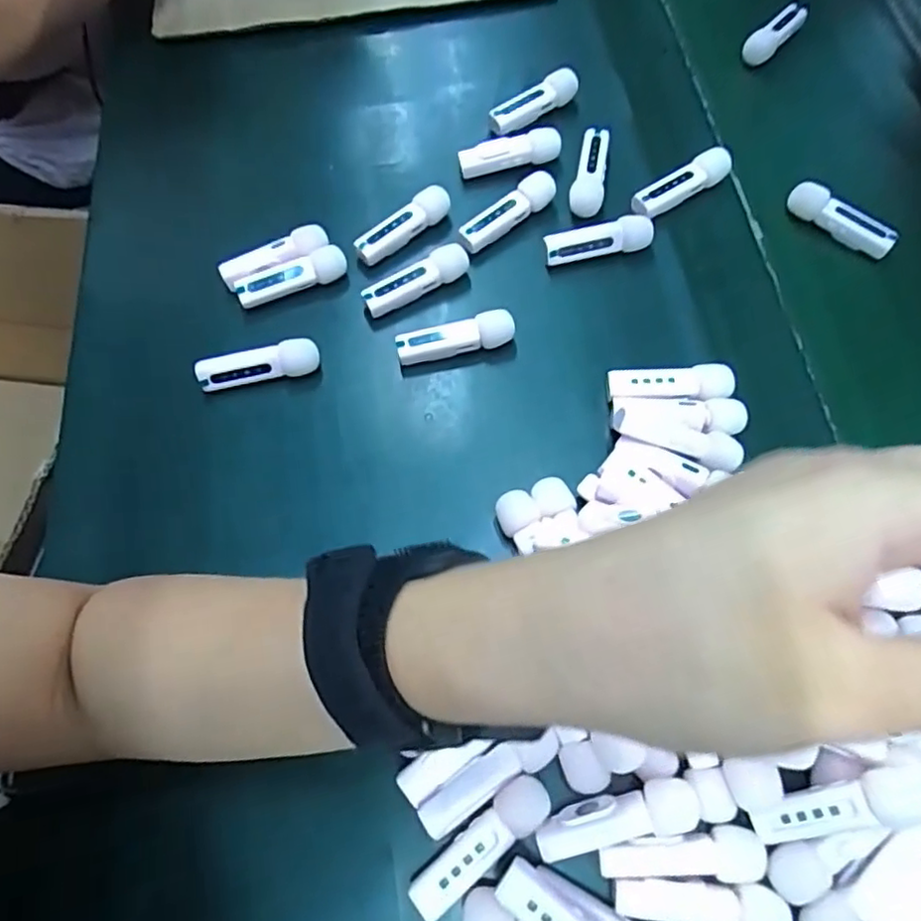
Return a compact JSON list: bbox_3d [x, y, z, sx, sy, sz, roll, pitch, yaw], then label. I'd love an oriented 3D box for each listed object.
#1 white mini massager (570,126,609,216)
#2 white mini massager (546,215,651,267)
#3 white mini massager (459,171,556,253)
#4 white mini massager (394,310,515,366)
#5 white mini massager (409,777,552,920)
[{"bbox_3d":[0.081,-0.177,0.400,0.019,0.014,0.061,13,67,7],"label":"white mini massager"},{"bbox_3d":[0.081,-0.127,0.378,0.062,0.018,0.015,-10,66,-3],"label":"white mini massager"},{"bbox_3d":[0.028,-0.148,0.387,0.069,0.019,0.016,-36,70,-13],"label":"white mini massager"},{"bbox_3d":[-0.003,-0.066,0.357,0.063,0.025,0.015,-13,66,-4],"label":"white mini massager"},{"bbox_3d":[0.008,0.155,0.263,0.064,0.017,0.019,-35,70,-13],"label":"white mini massager"}]

